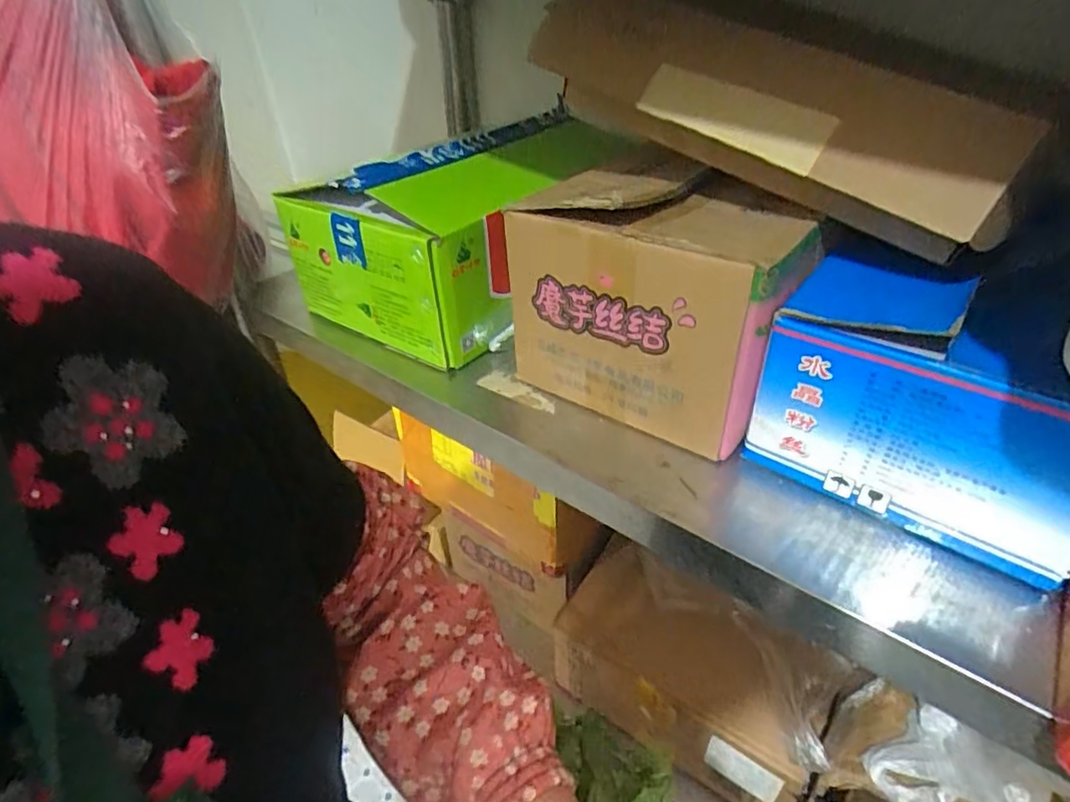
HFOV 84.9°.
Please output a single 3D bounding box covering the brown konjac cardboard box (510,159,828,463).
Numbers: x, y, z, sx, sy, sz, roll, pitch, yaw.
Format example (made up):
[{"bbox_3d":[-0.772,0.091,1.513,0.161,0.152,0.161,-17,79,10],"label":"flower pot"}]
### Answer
[{"bbox_3d":[0.101,-0.094,0.548,0.270,0.185,0.155,26,46,33],"label":"brown konjac cardboard box"}]

